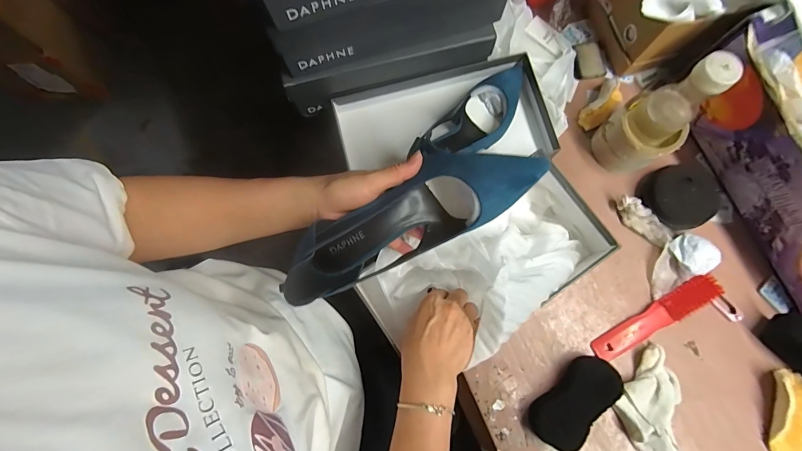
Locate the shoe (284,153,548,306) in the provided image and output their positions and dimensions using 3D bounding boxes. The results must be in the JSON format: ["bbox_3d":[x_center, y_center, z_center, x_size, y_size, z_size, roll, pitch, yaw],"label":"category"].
[{"bbox_3d":[0.007,-0.009,0.360,0.261,0.086,0.073,-26,80,3],"label":"shoe"}]

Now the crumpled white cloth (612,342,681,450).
[{"bbox_3d":[0.325,0.235,0.485,0.071,0.026,0.146,3,79,2],"label":"crumpled white cloth"}]

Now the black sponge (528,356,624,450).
[{"bbox_3d":[0.227,0.229,0.481,0.058,0.035,0.125,44,83,8],"label":"black sponge"}]

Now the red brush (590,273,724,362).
[{"bbox_3d":[0.356,0.129,0.514,0.191,0.021,0.035,-30,80,-4],"label":"red brush"}]

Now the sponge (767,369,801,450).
[{"bbox_3d":[0.503,0.244,0.475,0.048,0.032,0.107,8,79,3],"label":"sponge"}]

